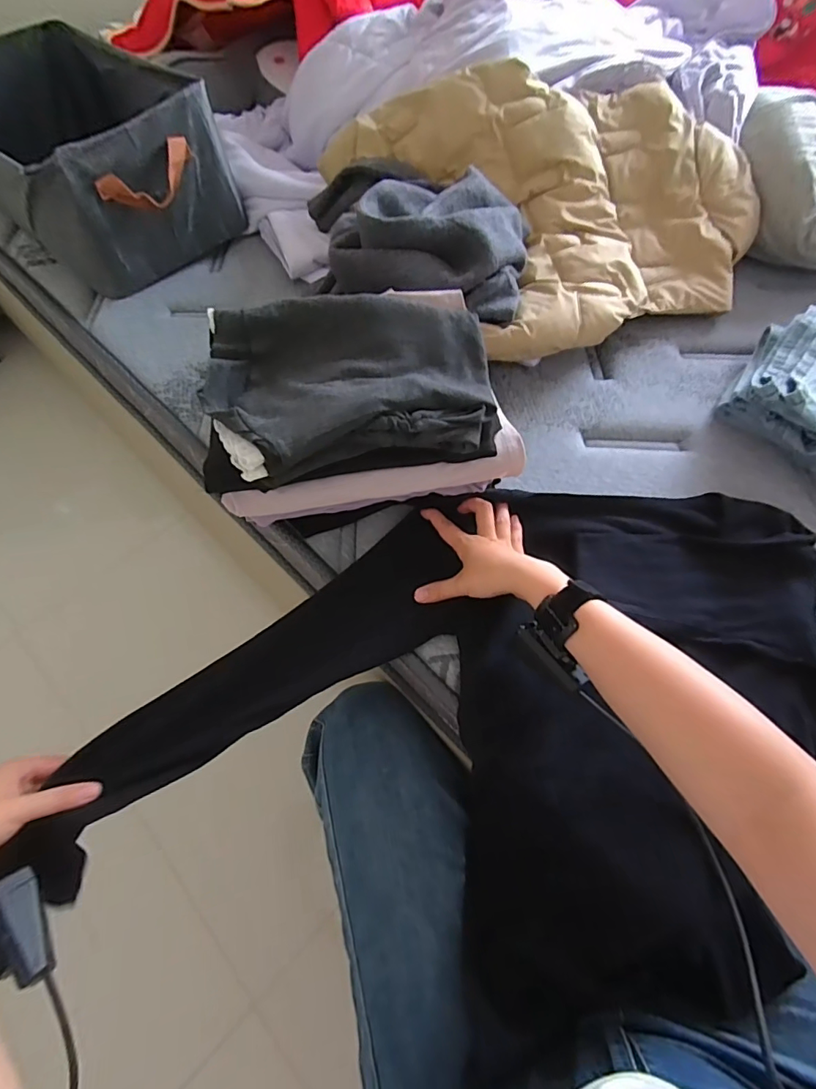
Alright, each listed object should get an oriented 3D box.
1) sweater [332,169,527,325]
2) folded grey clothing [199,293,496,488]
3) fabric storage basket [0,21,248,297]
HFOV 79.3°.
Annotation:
[{"bbox_3d":[0.029,-0.380,0.608,0.232,0.080,0.216,4,60,3],"label":"sweater"},{"bbox_3d":[-0.053,-0.152,0.466,0.269,0.055,0.179,-6,60,-2],"label":"folded grey clothing"},{"bbox_3d":[-0.530,-0.636,0.800,0.291,0.180,0.498,-41,67,-20],"label":"fabric storage basket"}]

